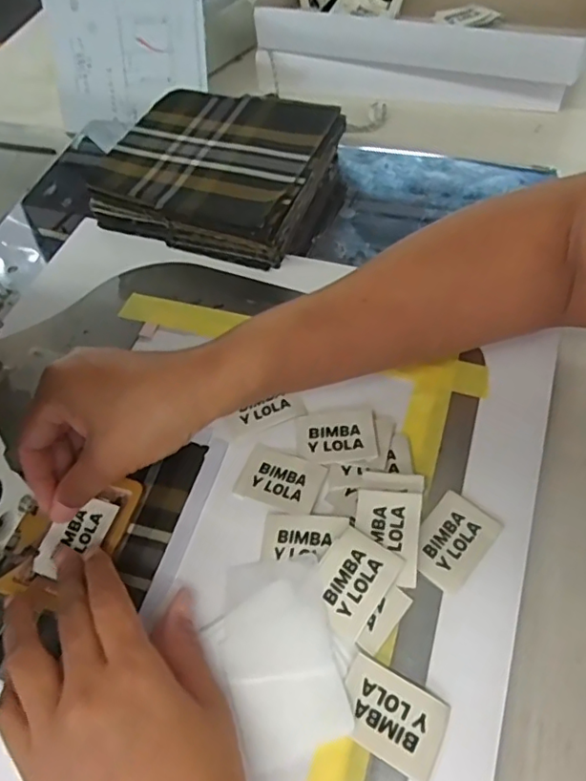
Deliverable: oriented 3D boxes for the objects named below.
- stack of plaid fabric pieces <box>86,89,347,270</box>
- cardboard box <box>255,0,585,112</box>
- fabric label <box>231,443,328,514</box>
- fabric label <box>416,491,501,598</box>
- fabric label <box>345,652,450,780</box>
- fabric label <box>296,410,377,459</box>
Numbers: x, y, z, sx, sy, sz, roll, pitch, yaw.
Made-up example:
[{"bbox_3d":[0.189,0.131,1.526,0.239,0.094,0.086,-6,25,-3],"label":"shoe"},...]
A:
[{"bbox_3d":[-0.060,-0.187,0.463,0.172,0.045,0.156,17,61,18],"label":"stack of plaid fabric pieces"},{"bbox_3d":[0.137,-0.379,0.564,0.313,0.072,0.207,16,60,17],"label":"cardboard box"},{"bbox_3d":[-0.007,0.052,0.328,0.048,0.004,0.034,16,60,20],"label":"fabric label"},{"bbox_3d":[0.086,0.081,0.300,0.034,0.005,0.050,33,67,25],"label":"fabric label"},{"bbox_3d":[0.045,0.151,0.258,0.048,0.004,0.034,25,63,22],"label":"fabric label"},{"bbox_3d":[0.026,0.027,0.339,0.049,0.004,0.033,-3,55,8],"label":"fabric label"}]

